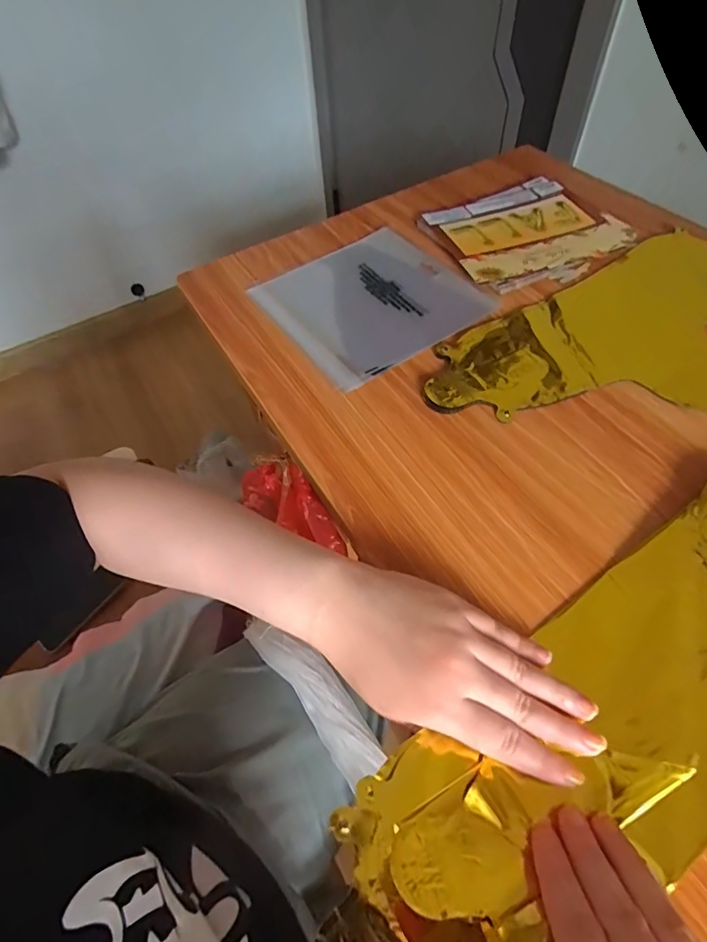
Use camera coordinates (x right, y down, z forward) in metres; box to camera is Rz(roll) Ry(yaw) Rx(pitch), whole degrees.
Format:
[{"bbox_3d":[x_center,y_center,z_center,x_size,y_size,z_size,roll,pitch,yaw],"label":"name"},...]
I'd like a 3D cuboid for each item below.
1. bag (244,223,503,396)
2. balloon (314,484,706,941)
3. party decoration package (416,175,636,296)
[{"bbox_3d":[0.014,-0.185,0.503,0.194,0.007,0.194,-32,59,-16],"label":"bag"},{"bbox_3d":[0.166,0.127,0.264,0.419,0.033,0.119,-32,57,-17],"label":"balloon"},{"bbox_3d":[0.195,-0.280,0.546,0.192,0.009,0.177,-26,58,-12],"label":"party decoration package"}]

